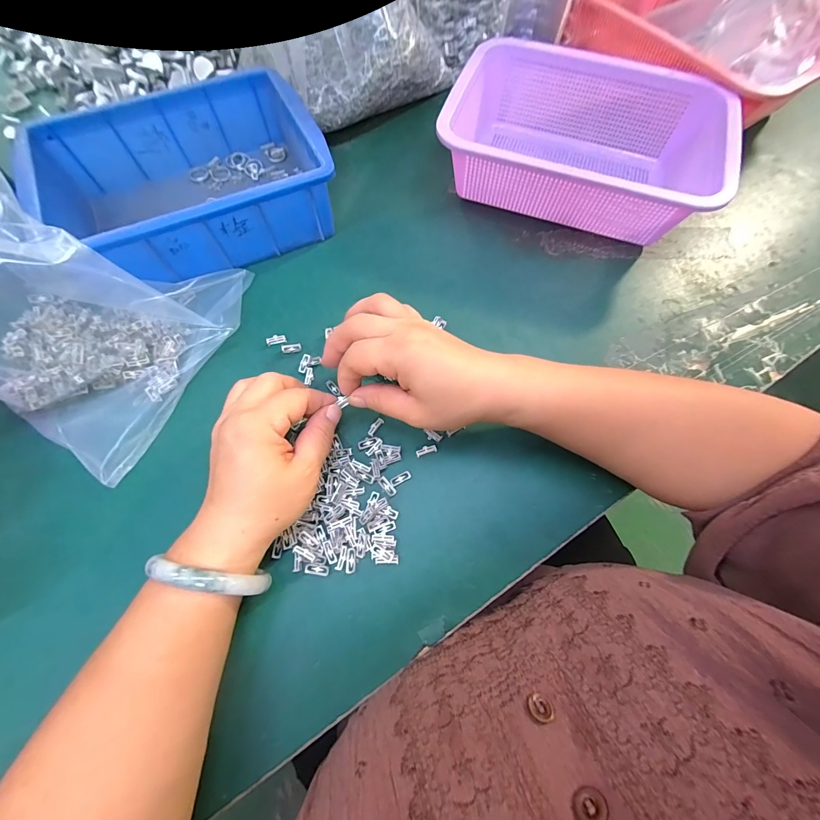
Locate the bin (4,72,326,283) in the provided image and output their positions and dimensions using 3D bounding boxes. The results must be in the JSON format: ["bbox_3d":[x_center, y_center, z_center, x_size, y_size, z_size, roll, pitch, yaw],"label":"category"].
[{"bbox_3d":[-0.203,-0.220,0.334,0.227,0.069,0.173,-24,71,-12],"label":"bin"}]

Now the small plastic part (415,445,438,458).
[{"bbox_3d":[0.013,0.032,0.275,0.017,0.004,0.007,-17,70,-10],"label":"small plastic part"}]

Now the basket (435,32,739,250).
[{"bbox_3d":[0.174,-0.275,0.365,0.261,0.084,0.183,21,68,6],"label":"basket"}]

